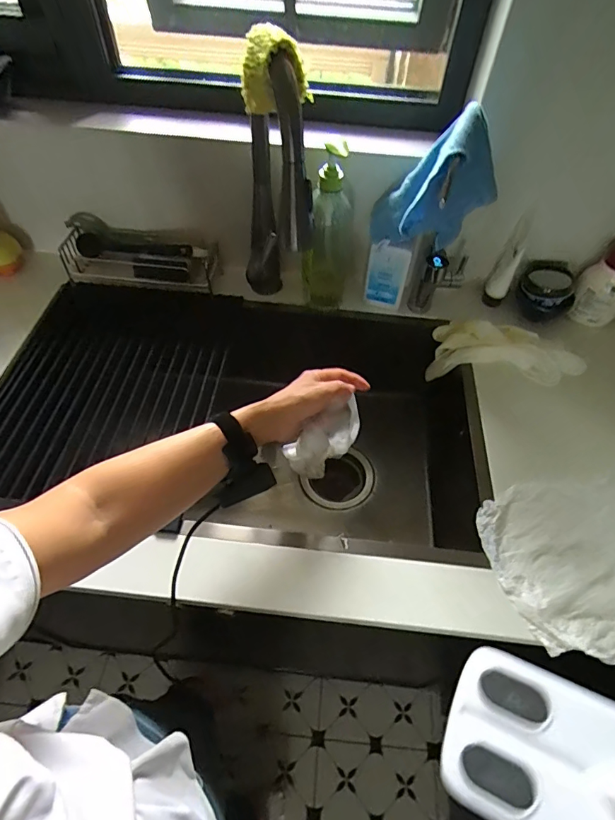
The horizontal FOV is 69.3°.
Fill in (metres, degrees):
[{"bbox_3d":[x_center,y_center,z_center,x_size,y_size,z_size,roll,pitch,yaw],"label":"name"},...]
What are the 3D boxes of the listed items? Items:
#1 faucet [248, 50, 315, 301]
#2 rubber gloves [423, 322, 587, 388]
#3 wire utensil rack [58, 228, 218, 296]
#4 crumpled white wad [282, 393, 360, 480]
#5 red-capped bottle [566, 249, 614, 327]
[{"bbox_3d":[-0.044,-0.281,0.630,0.084,0.353,0.224,-6,54,-8],"label":"faucet"},{"bbox_3d":[0.333,-0.083,0.769,0.238,0.090,0.085,18,54,9],"label":"rubber gloves"},{"bbox_3d":[-0.301,-0.271,0.802,0.271,0.068,0.094,10,53,4],"label":"wire utensil rack"},{"bbox_3d":[0.028,0.041,0.618,0.107,0.103,0.054,-19,57,-17],"label":"crumpled white wad"},{"bbox_3d":[0.501,-0.209,0.743,0.085,0.148,0.058,32,58,19],"label":"red-capped bottle"}]

